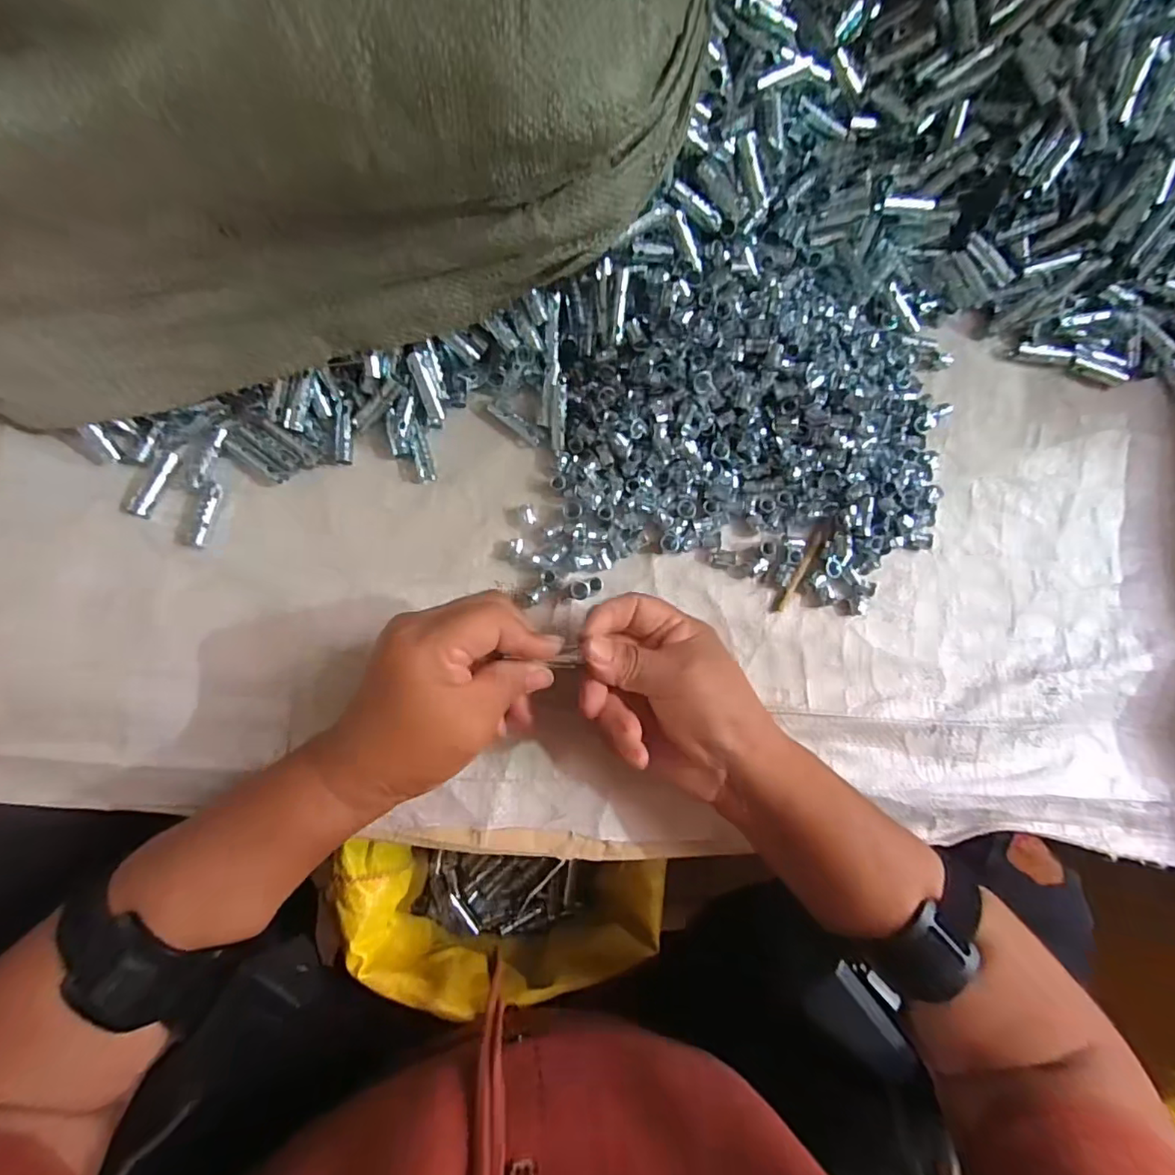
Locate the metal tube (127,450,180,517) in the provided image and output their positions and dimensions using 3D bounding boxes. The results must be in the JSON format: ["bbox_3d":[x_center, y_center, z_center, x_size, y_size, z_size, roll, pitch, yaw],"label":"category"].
[{"bbox_3d":[-0.250,-0.060,0.328,0.011,0.006,0.041,20,81,-4],"label":"metal tube"}]

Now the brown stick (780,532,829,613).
[{"bbox_3d":[0.138,-0.011,0.365,0.007,0.004,0.059,33,80,-2],"label":"brown stick"}]

